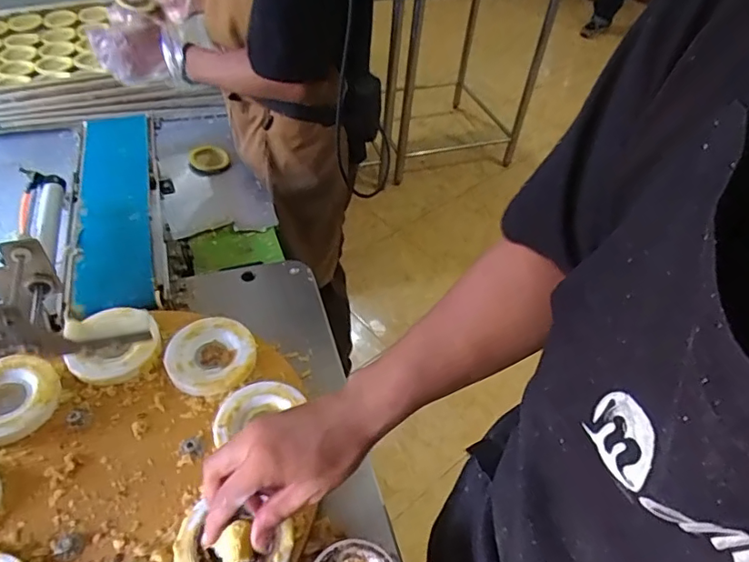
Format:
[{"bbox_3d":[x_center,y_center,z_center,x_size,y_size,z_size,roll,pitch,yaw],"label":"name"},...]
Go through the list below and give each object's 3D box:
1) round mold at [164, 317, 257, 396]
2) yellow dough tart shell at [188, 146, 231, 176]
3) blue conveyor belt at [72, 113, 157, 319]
[{"bbox_3d":[-0.188,0.086,0.607,0.096,0.022,0.094,3,47,-3],"label":"round mold"},{"bbox_3d":[-0.312,-0.228,0.987,0.070,0.025,0.067,-13,50,-17],"label":"yellow dough tart shell"},{"bbox_3d":[-0.393,-0.127,0.797,0.096,0.022,0.454,-11,49,-15],"label":"blue conveyor belt"}]

